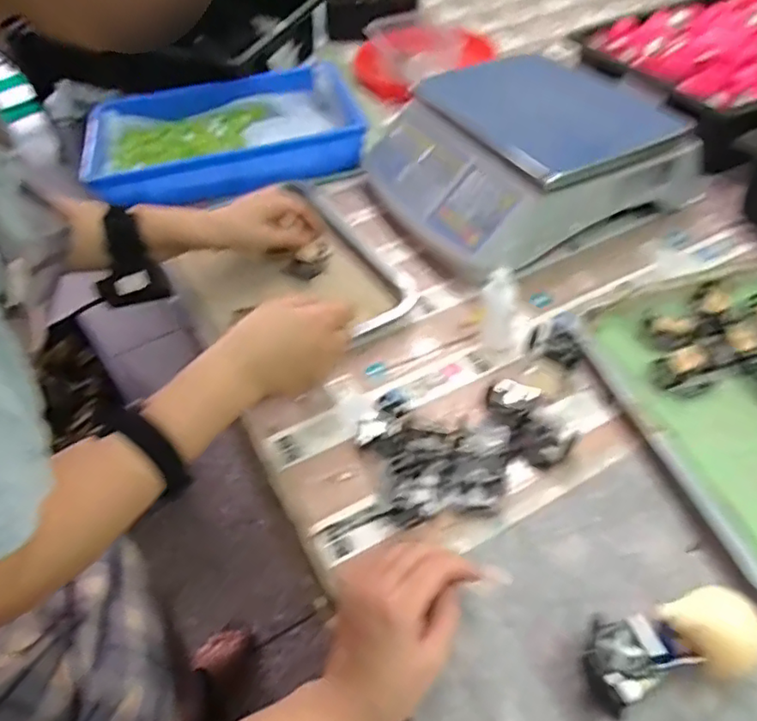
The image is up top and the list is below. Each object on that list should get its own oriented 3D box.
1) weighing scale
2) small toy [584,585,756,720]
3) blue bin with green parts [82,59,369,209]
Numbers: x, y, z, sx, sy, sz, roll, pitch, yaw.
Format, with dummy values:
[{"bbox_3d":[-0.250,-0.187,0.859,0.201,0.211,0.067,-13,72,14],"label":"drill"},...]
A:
[{"bbox_3d":[0.169,-0.242,0.705,0.295,0.104,0.295,-21,48,-14],"label":"weighing scale"},{"bbox_3d":[0.172,0.171,0.352,0.102,0.049,0.049,-12,47,-7],"label":"small toy"},{"bbox_3d":[-0.209,-0.307,0.844,0.368,0.076,0.255,-19,44,-5],"label":"blue bin with green parts"}]

